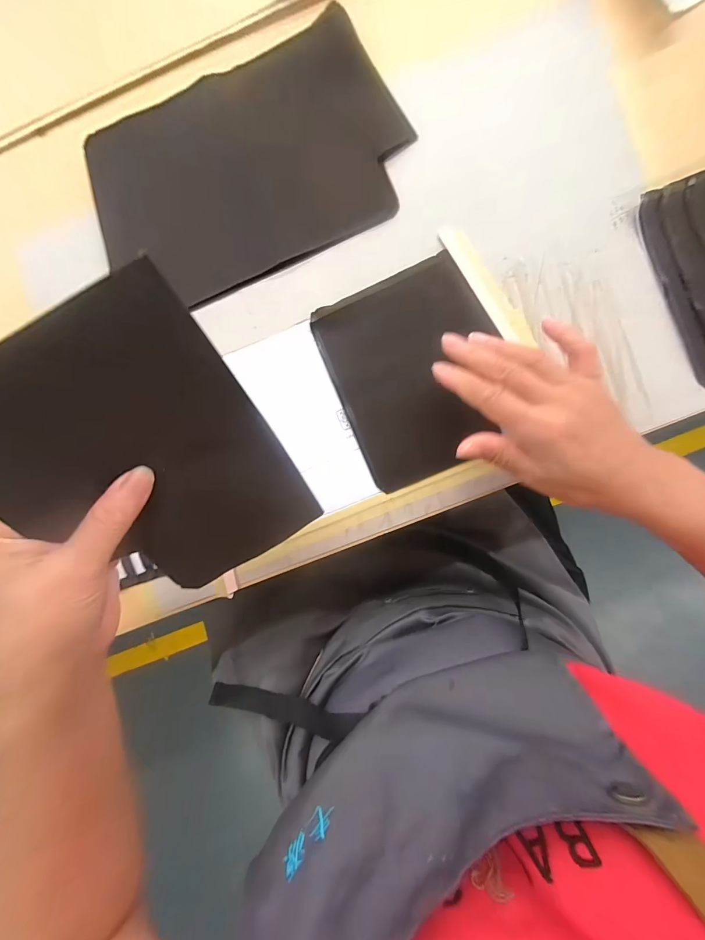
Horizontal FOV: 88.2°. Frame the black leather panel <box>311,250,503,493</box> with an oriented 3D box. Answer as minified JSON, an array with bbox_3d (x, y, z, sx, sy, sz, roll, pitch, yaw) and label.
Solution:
[{"bbox_3d":[0.057,-0.083,0.314,0.138,0.008,0.169,-23,91,3],"label":"black leather panel"}]

